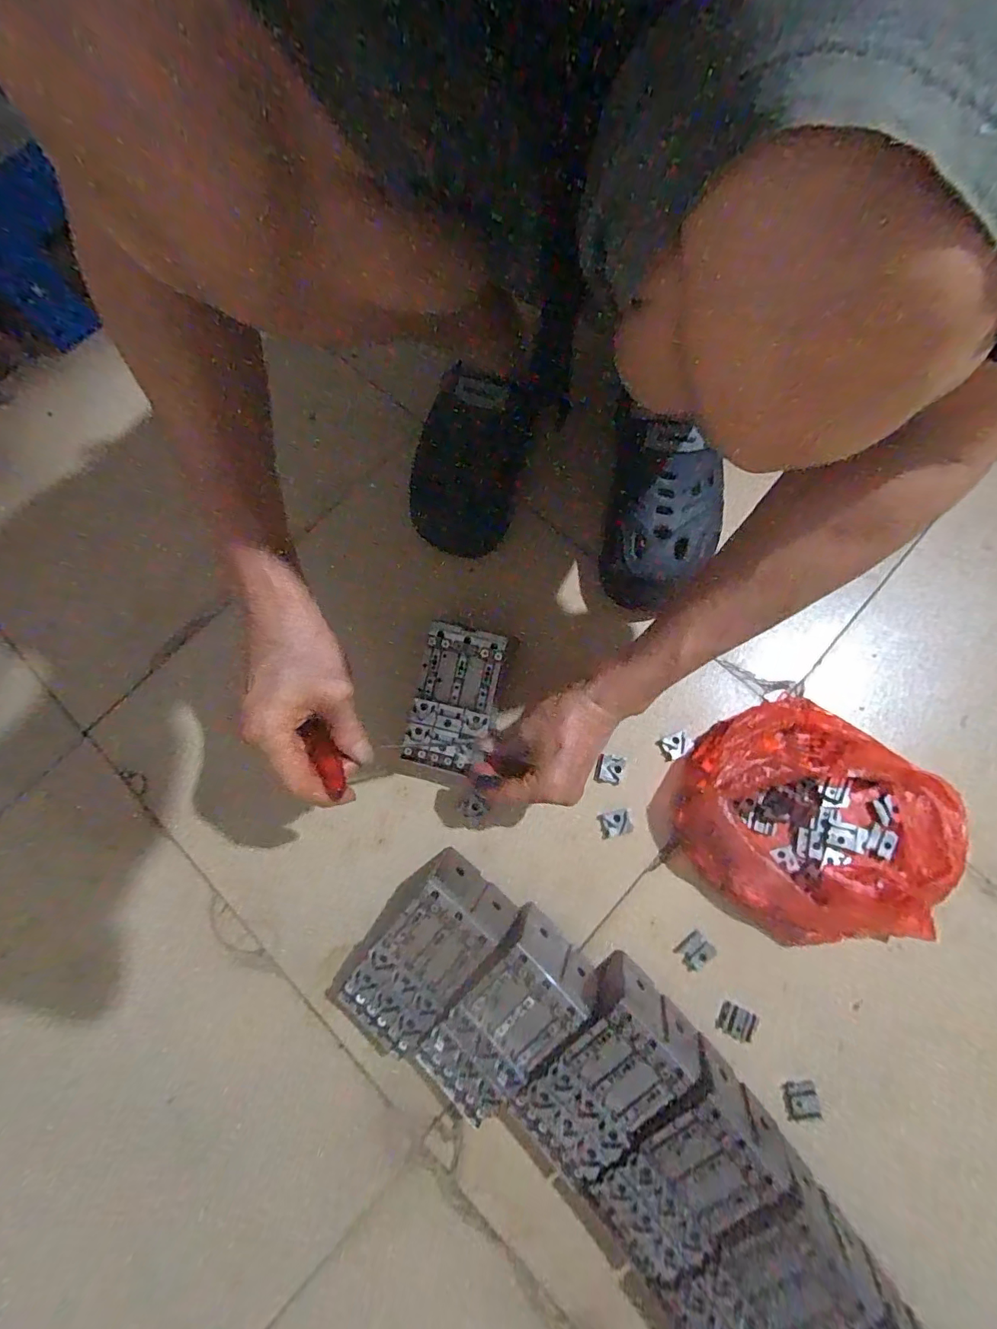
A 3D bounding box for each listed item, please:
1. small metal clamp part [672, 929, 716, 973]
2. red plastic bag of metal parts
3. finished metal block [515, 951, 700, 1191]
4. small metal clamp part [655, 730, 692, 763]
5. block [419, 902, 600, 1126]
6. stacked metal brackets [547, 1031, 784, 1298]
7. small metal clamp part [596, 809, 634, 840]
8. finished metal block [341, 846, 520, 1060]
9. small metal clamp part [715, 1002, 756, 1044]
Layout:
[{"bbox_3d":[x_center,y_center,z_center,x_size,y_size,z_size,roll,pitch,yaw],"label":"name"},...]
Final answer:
[{"bbox_3d":[0.172,0.252,0.452,0.029,0.004,0.024,-36,76,-8],"label":"small metal clamp part"},{"bbox_3d":[0.279,0.141,0.445,0.219,0.066,0.193,36,78,11],"label":"red plastic bag of metal parts"},{"bbox_3d":[0.082,0.321,0.410,0.087,0.059,0.149,43,80,12],"label":"finished metal block"},{"bbox_3d":[0.171,0.079,0.498,0.029,0.005,0.022,-25,75,-5],"label":"small metal clamp part"},{"bbox_3d":[0.007,0.290,0.421,0.085,0.060,0.154,38,79,11],"label":"block"},{"bbox_3d":[0.134,0.384,0.391,0.162,0.060,0.086,-41,77,-9],"label":"stacked metal brackets"},{"bbox_3d":[0.109,0.149,0.483,0.030,0.004,0.022,-14,74,-2],"label":"small metal clamp part"},{"bbox_3d":[-0.064,0.244,0.437,0.084,0.059,0.154,37,79,11],"label":"finished metal block"},{"bbox_3d":[0.202,0.304,0.438,0.028,0.010,0.023,22,76,8],"label":"small metal clamp part"}]

